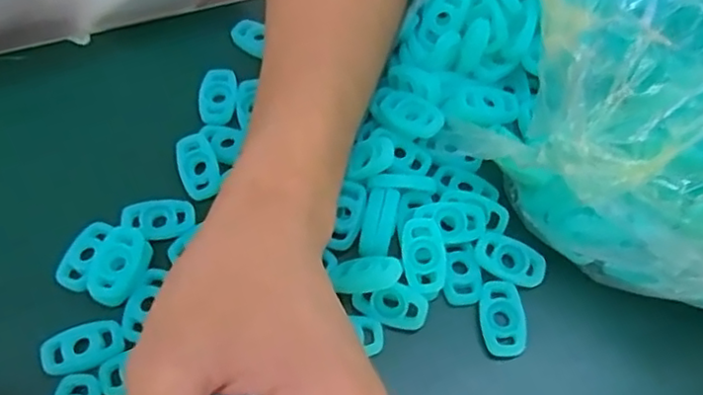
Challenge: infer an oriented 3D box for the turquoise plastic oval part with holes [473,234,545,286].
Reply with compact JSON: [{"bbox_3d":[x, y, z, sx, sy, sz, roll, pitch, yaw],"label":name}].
[{"bbox_3d":[0.070,0.028,0.276,0.031,0.007,0.018,25,63,13],"label":"turquoise plastic oval part with holes"}]

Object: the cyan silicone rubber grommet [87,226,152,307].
[{"bbox_3d":[-0.101,0.029,0.269,0.021,0.008,0.034,11,61,6],"label":"cyan silicone rubber grommet"}]

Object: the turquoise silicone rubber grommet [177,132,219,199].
[{"bbox_3d":[-0.073,-0.015,0.296,0.018,0.004,0.031,-21,79,0],"label":"turquoise silicone rubber grommet"}]

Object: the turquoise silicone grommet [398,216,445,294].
[{"bbox_3d":[0.031,0.024,0.269,0.018,0.004,0.032,-9,61,-6],"label":"turquoise silicone grommet"}]

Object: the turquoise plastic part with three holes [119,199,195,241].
[{"bbox_3d":[-0.088,0.010,0.283,0.032,0.005,0.019,-9,61,-6],"label":"turquoise plastic part with three holes"}]

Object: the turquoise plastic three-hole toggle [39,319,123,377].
[{"bbox_3d":[-0.110,0.061,0.255,0.032,0.005,0.017,-18,62,-11],"label":"turquoise plastic three-hole toggle"}]

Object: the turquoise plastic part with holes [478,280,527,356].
[{"bbox_3d":[0.064,0.051,0.266,0.018,0.006,0.031,0,60,-1],"label":"turquoise plastic part with holes"}]

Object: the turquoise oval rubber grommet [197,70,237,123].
[{"bbox_3d":[-0.068,-0.051,0.318,0.018,0.006,0.031,-2,60,-2],"label":"turquoise oval rubber grommet"}]

